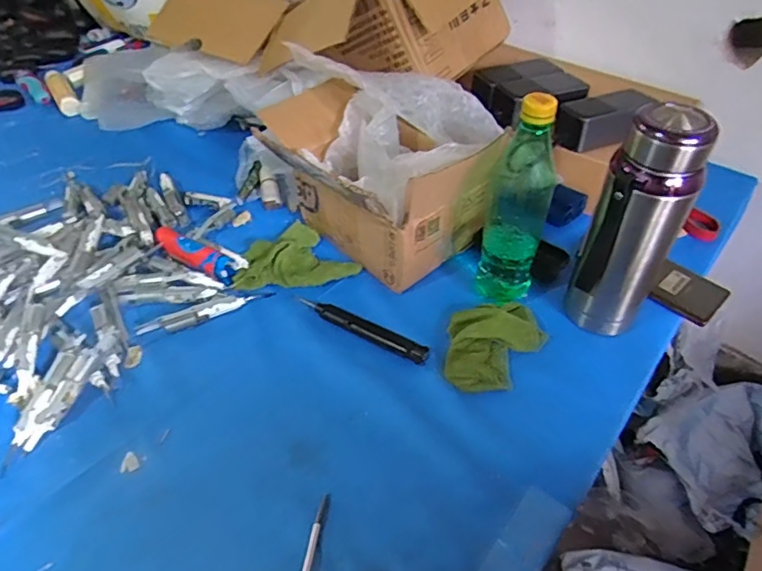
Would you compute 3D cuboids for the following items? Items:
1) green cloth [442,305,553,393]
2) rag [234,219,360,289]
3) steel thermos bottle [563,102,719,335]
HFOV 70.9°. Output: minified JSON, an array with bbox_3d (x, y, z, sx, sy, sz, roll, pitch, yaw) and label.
[{"bbox_3d":[0.122,0.061,0.562,0.099,0.021,0.115,8,46,8],"label":"green cloth"},{"bbox_3d":[-0.104,-0.043,0.669,0.146,0.020,0.108,-3,46,-3],"label":"rag"},{"bbox_3d":[0.240,-0.048,0.518,0.077,0.237,0.066,23,50,21],"label":"steel thermos bottle"}]

